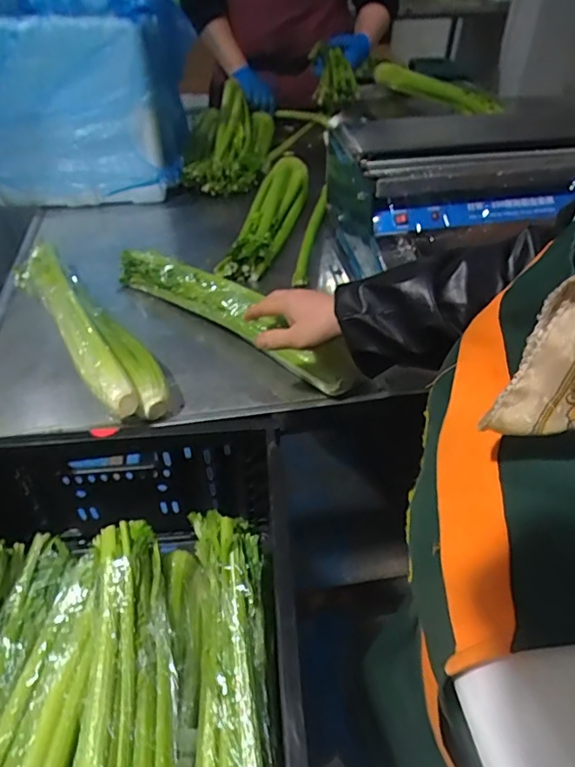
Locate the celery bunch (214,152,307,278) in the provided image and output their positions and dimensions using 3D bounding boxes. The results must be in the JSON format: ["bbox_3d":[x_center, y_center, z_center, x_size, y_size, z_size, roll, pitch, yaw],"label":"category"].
[{"bbox_3d":[-0.028,-0.343,1.024,0.094,0.061,0.466,8,43,9],"label":"celery bunch"}]

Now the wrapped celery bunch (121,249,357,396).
[{"bbox_3d":[-0.084,-0.110,0.733,0.407,0.067,0.080,32,51,25],"label":"wrapped celery bunch"}]

